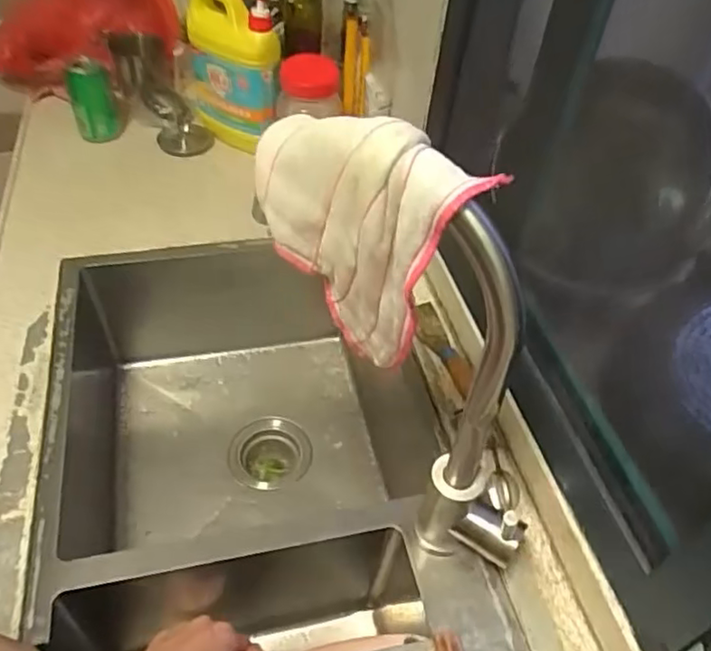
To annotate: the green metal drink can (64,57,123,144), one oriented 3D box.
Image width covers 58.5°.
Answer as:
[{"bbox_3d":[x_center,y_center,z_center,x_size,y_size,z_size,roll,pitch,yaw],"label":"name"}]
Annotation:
[{"bbox_3d":[-0.403,-0.347,0.977,0.065,0.120,0.079,-12,49,-16],"label":"green metal drink can"}]

